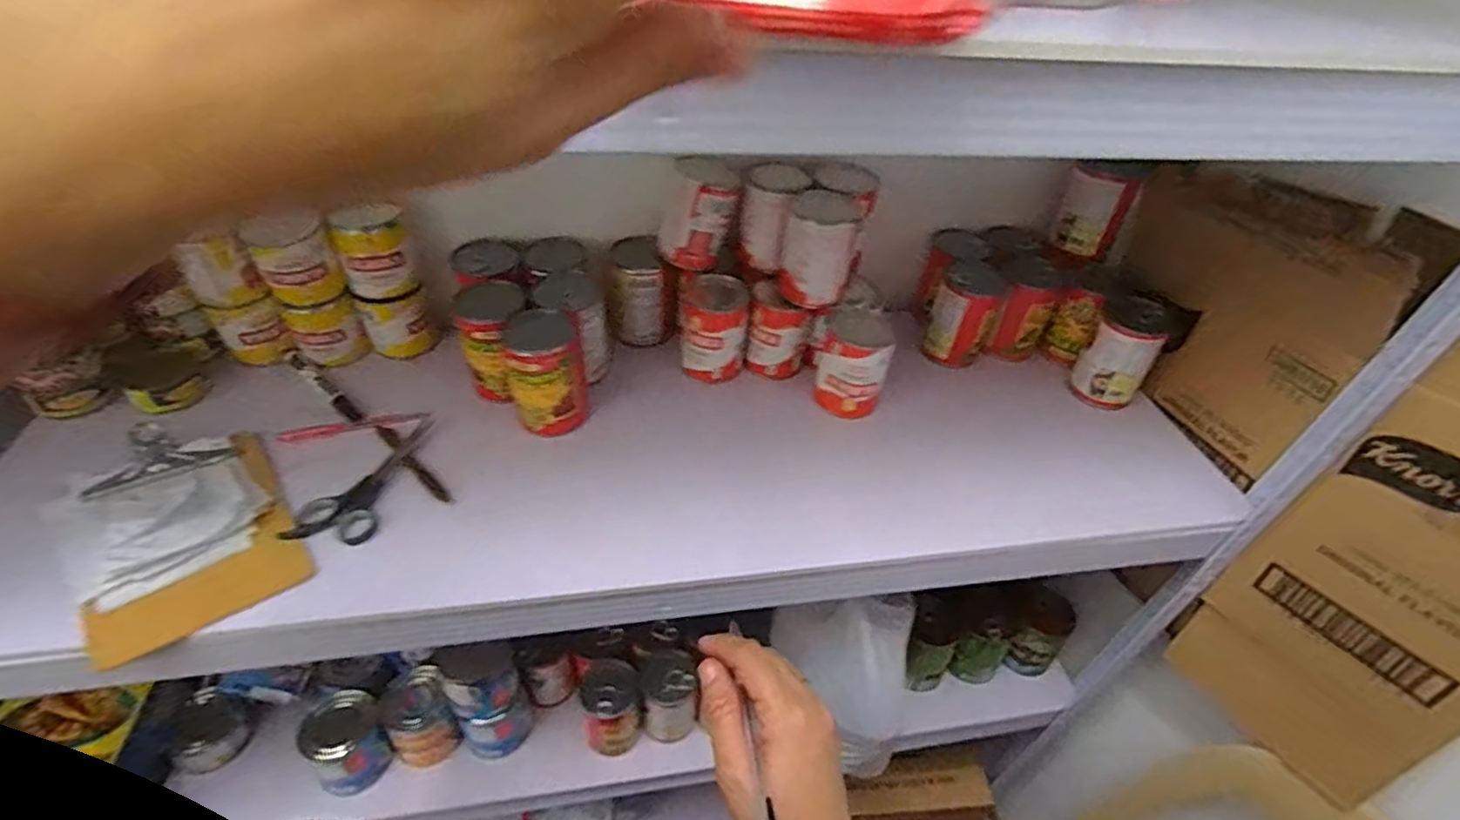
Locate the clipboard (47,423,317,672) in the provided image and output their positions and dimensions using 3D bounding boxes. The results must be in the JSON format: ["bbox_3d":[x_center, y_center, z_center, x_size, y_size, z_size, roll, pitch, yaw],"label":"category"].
[{"bbox_3d":[-0.462,0.093,0.543,0.139,0.033,0.221,-27,52,-31],"label":"clipboard"}]

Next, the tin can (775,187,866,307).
[{"bbox_3d":[0.094,-0.172,0.693,0.074,0.101,0.080,12,42,6],"label":"tin can"}]

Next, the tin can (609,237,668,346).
[{"bbox_3d":[-0.107,-0.145,0.778,0.071,0.109,0.075,3,42,-3],"label":"tin can"}]

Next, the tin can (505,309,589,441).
[{"bbox_3d":[-0.185,-0.030,0.663,0.073,0.129,0.068,3,42,-3],"label":"tin can"}]

